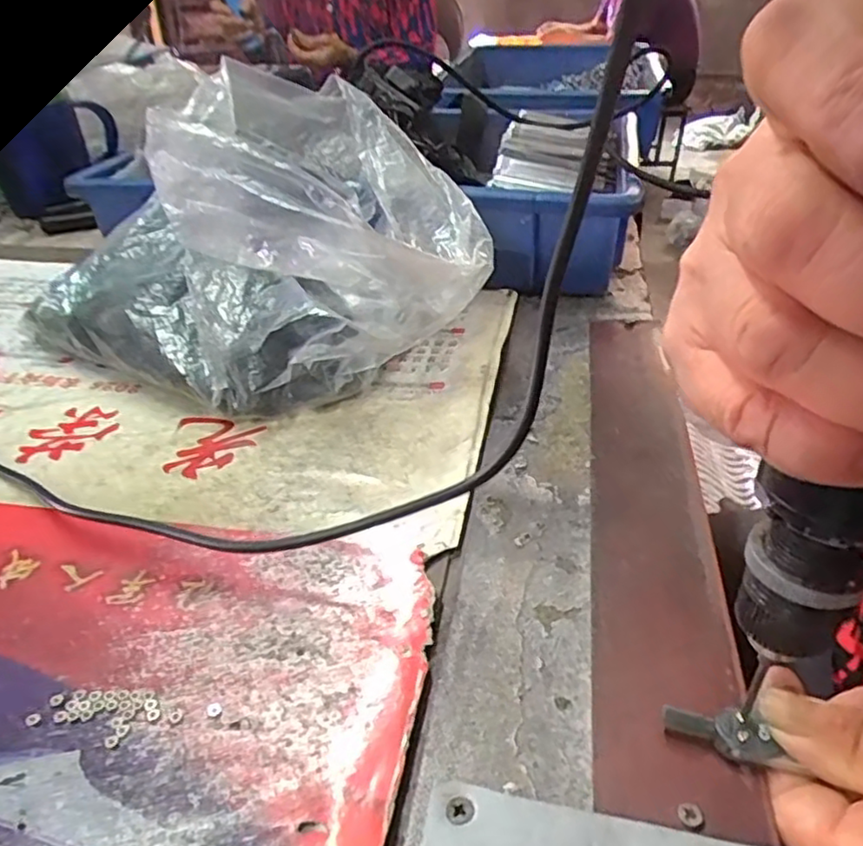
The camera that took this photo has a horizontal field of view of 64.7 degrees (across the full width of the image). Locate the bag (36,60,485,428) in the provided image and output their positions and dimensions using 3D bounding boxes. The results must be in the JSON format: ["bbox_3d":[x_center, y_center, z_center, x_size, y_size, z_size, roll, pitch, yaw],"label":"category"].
[{"bbox_3d":[-0.096,-0.119,0.431,0.262,0.143,0.208,17,40,27],"label":"bag"}]

